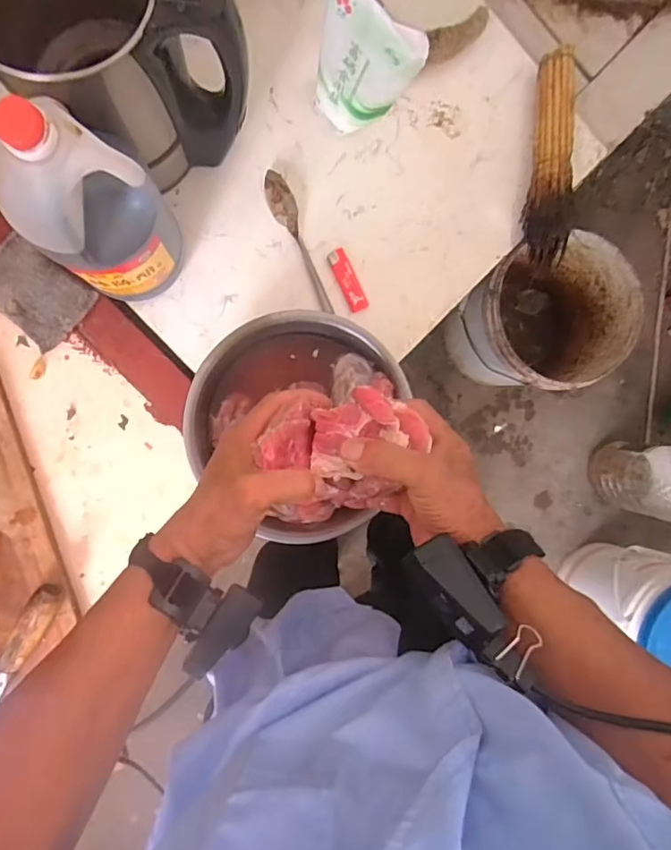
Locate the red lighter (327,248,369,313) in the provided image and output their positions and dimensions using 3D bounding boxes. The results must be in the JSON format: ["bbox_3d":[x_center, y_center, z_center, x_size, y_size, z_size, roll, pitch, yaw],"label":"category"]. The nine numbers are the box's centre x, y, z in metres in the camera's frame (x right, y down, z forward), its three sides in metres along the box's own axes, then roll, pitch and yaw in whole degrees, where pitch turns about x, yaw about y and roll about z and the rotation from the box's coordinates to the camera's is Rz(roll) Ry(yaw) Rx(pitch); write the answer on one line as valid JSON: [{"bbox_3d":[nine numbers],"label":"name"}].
[{"bbox_3d":[0.015,-0.176,0.651,0.022,0.010,0.077,-26,94,-5],"label":"red lighter"}]

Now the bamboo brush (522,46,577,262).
[{"bbox_3d":[0.261,-0.322,0.652,0.042,0.049,0.247,3,91,-7],"label":"bamboo brush"}]

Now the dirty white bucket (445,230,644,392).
[{"bbox_3d":[0.436,-0.217,1.176,0.294,0.328,0.280,0,92,-7],"label":"dirty white bucket"}]

